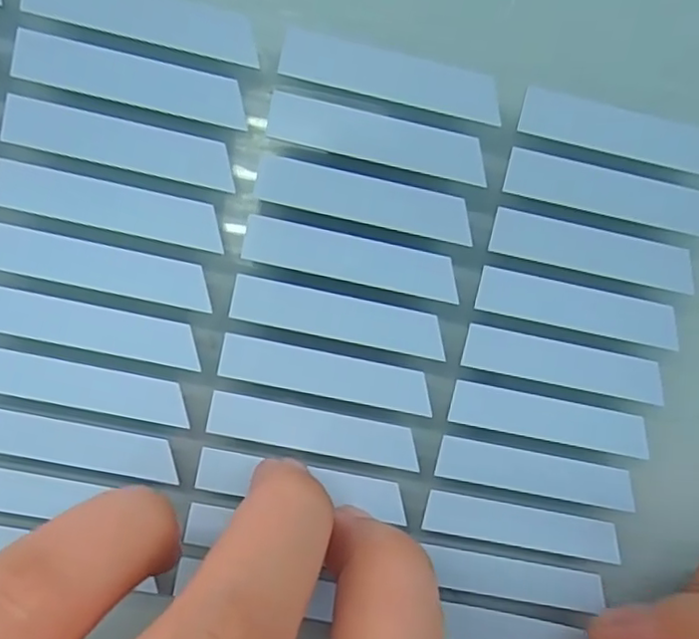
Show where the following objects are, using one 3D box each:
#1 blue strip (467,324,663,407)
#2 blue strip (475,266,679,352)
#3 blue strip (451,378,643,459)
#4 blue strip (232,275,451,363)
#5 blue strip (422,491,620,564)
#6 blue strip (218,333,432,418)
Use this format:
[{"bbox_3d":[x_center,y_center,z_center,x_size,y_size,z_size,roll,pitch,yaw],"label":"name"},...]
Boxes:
[{"bbox_3d":[0.044,0.009,0.129,0.041,0.004,0.009,12,96,-5],"label":"blue strip"},{"bbox_3d":[0.046,-0.002,0.128,0.041,0.004,0.010,12,96,-5],"label":"blue strip"},{"bbox_3d":[0.041,0.021,0.130,0.041,0.004,0.009,11,96,-5],"label":"blue strip"},{"bbox_3d":[-0.002,-0.001,0.126,0.042,0.004,0.009,12,96,-5],"label":"blue strip"},{"bbox_3d":[0.036,0.043,0.131,0.041,0.004,0.008,11,96,-5],"label":"blue strip"},{"bbox_3d":[-0.004,0.011,0.127,0.042,0.004,0.009,12,96,-5],"label":"blue strip"}]

